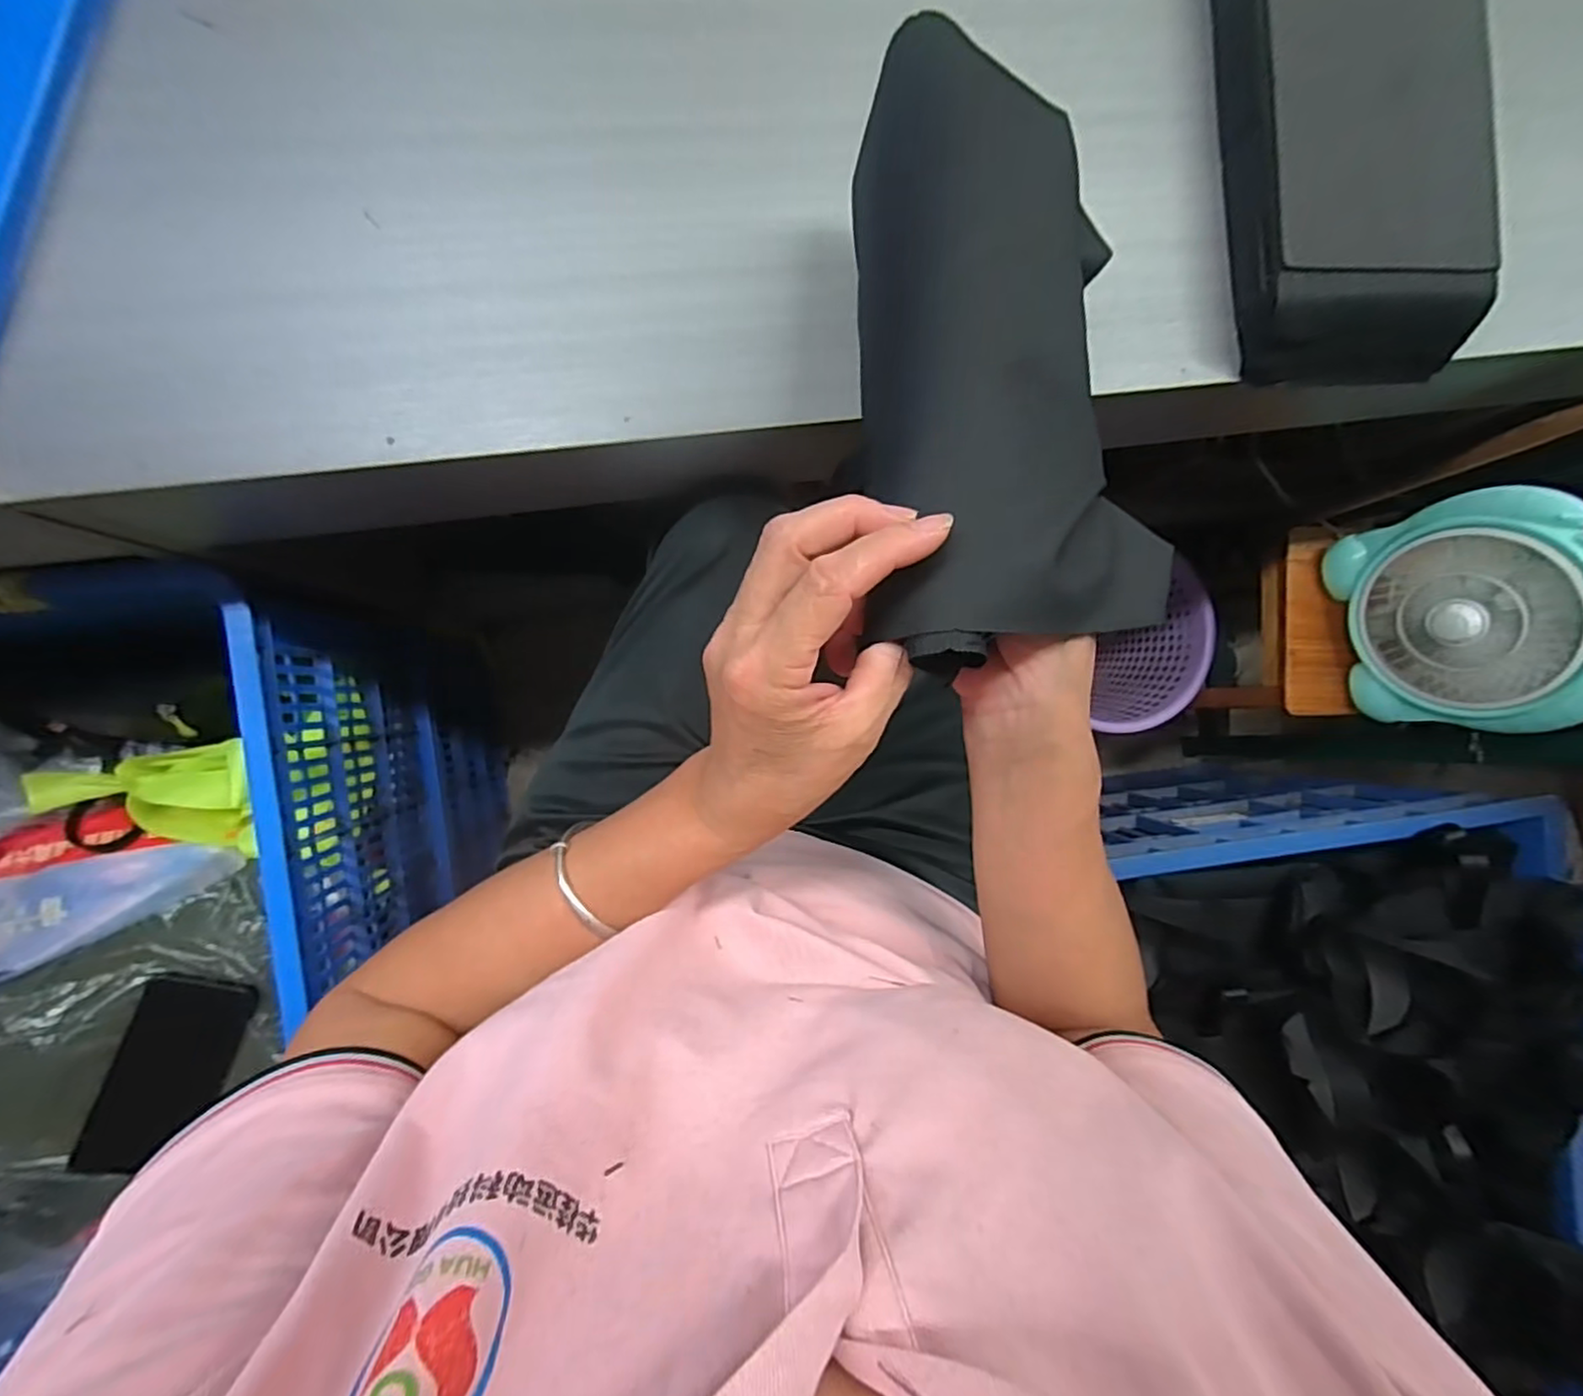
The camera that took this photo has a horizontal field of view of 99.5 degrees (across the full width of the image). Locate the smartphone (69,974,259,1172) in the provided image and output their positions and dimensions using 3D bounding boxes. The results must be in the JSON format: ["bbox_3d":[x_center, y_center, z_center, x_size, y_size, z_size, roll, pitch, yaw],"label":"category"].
[{"bbox_3d":[-0.539,0.325,0.582,0.082,0.005,0.161,21,81,-22],"label":"smartphone"}]

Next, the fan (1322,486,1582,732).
[{"bbox_3d":[0.700,-0.085,0.677,0.091,0.223,0.230,-11,92,-8],"label":"fan"}]

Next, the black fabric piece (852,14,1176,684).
[{"bbox_3d":[0.100,-0.151,0.291,0.137,0.059,0.301,2,76,-8],"label":"black fabric piece"}]

